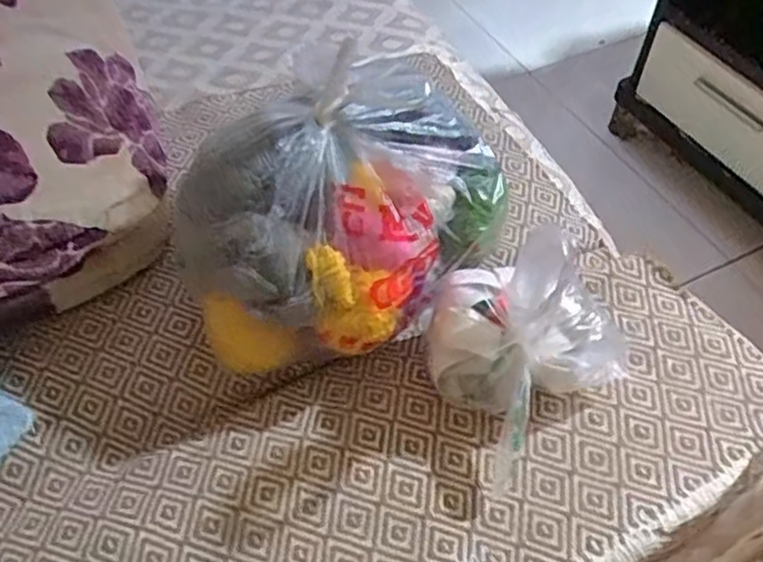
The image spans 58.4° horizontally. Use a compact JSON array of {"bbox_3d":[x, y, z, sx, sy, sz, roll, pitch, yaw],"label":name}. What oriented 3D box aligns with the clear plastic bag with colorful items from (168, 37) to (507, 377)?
[{"bbox_3d":[-0.032,-0.063,0.571,0.185,0.166,0.279,31,59,25],"label":"clear plastic bag with colorful items"}]

